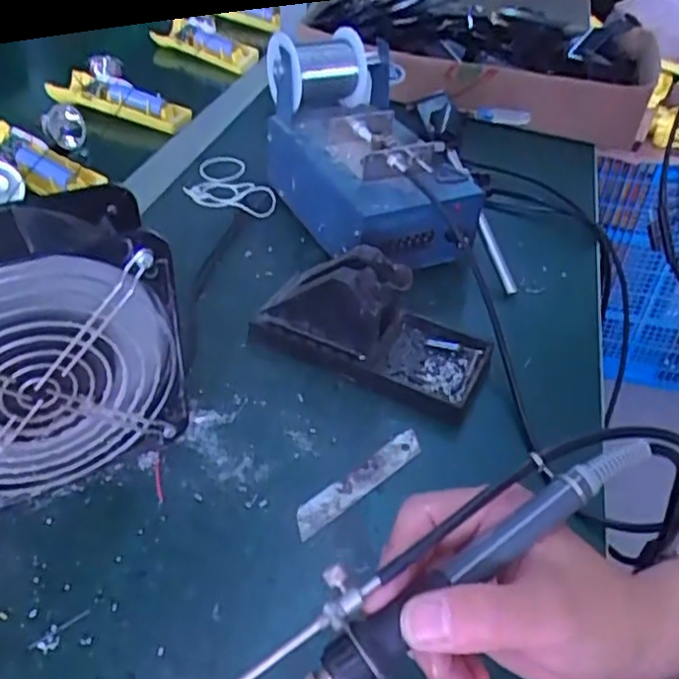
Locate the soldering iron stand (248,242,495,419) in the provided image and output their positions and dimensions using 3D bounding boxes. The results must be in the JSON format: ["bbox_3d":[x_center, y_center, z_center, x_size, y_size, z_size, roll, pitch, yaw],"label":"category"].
[{"bbox_3d":[0.024,-0.017,0.470,0.154,0.077,0.074,19,42,16],"label":"soldering iron stand"}]

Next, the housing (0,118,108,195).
[{"bbox_3d":[-0.278,-0.161,0.620,0.145,0.031,0.050,23,43,22],"label":"housing"}]

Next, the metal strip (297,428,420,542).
[{"bbox_3d":[0.013,0.083,0.405,0.100,0.004,0.017,-29,51,-33],"label":"metal strip"}]

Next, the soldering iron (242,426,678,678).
[{"bbox_3d":[0.039,0.089,0.250,0.222,0.031,0.037,-30,48,-14],"label":"soldering iron"}]

